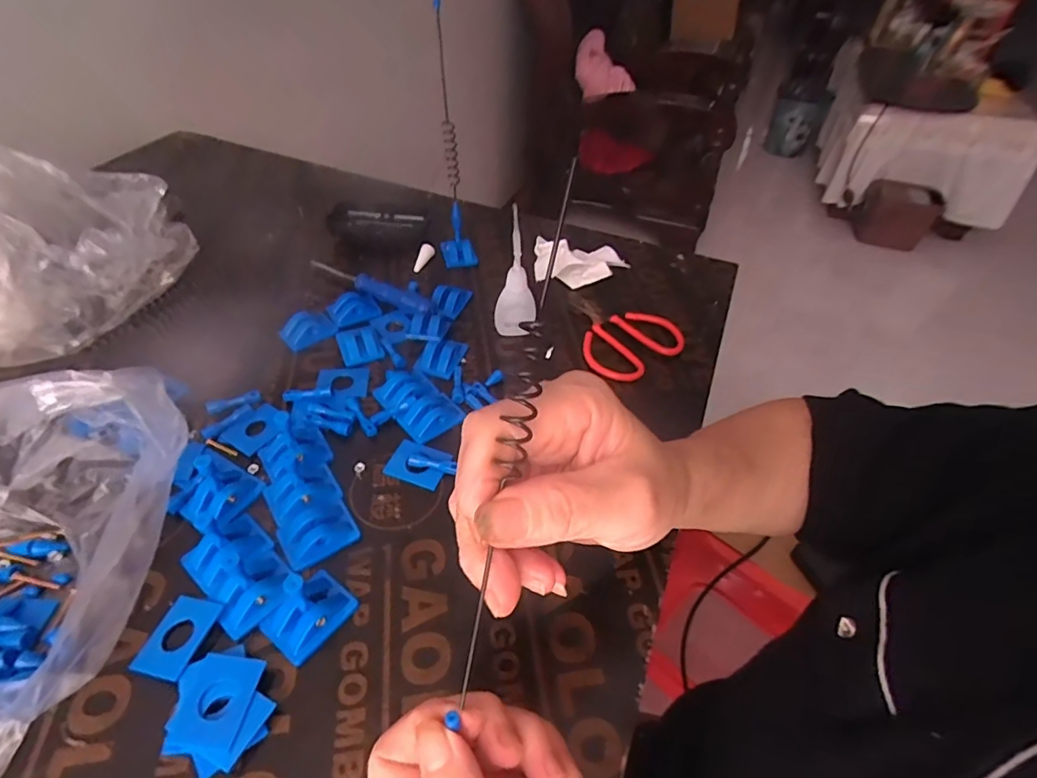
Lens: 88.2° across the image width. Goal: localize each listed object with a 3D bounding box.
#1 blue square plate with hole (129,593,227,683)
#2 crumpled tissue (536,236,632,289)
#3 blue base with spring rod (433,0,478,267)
[{"bbox_3d":[-0.187,0.135,0.294,0.033,0.006,0.042,10,46,6],"label":"blue square plate with hole"},{"bbox_3d":[0.063,-0.132,0.545,0.090,0.034,0.057,4,46,1],"label":"crumpled tissue"},{"bbox_3d":[-0.061,-0.225,0.506,0.033,0.217,0.059,-3,46,-5],"label":"blue base with spring rod"}]

